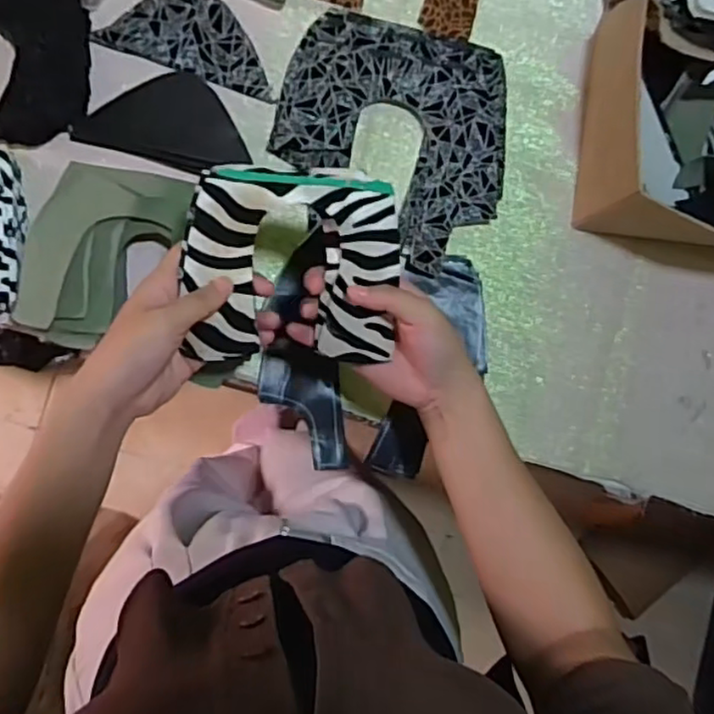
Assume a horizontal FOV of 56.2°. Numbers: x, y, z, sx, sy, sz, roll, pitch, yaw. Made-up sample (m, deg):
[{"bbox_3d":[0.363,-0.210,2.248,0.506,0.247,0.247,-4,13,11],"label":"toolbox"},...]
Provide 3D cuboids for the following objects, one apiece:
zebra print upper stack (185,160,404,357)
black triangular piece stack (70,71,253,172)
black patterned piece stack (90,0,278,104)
[{"bbox_3d":[-0.041,-0.060,0.441,0.134,0.020,0.123,1,105,-7],"label":"zebra print upper stack"},{"bbox_3d":[-0.159,-0.202,0.561,0.137,0.019,0.071,13,89,-8],"label":"black triangular piece stack"},{"bbox_3d":[-0.135,-0.273,0.565,0.144,0.010,0.074,19,88,-8],"label":"black patterned piece stack"}]

